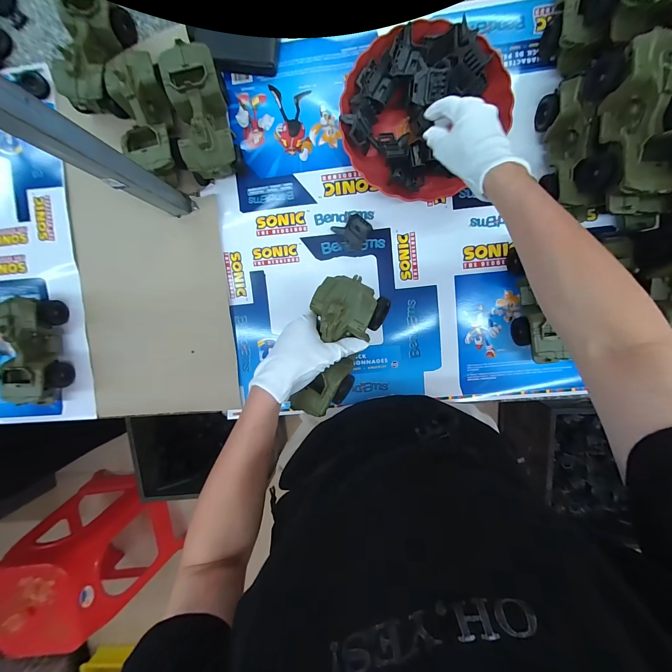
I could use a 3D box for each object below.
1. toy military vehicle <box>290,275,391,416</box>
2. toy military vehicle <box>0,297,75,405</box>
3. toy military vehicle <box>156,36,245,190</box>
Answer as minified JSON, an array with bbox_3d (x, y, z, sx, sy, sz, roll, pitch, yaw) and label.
[{"bbox_3d":[-0.003,0.012,0.387,0.092,0.062,0.190,23,103,0],"label":"toy military vehicle"},{"bbox_3d":[-0.525,0.029,0.533,0.070,0.078,0.188,-3,95,4],"label":"toy military vehicle"},{"bbox_3d":[-0.208,-0.333,0.477,0.090,0.078,0.179,-14,94,5],"label":"toy military vehicle"}]

